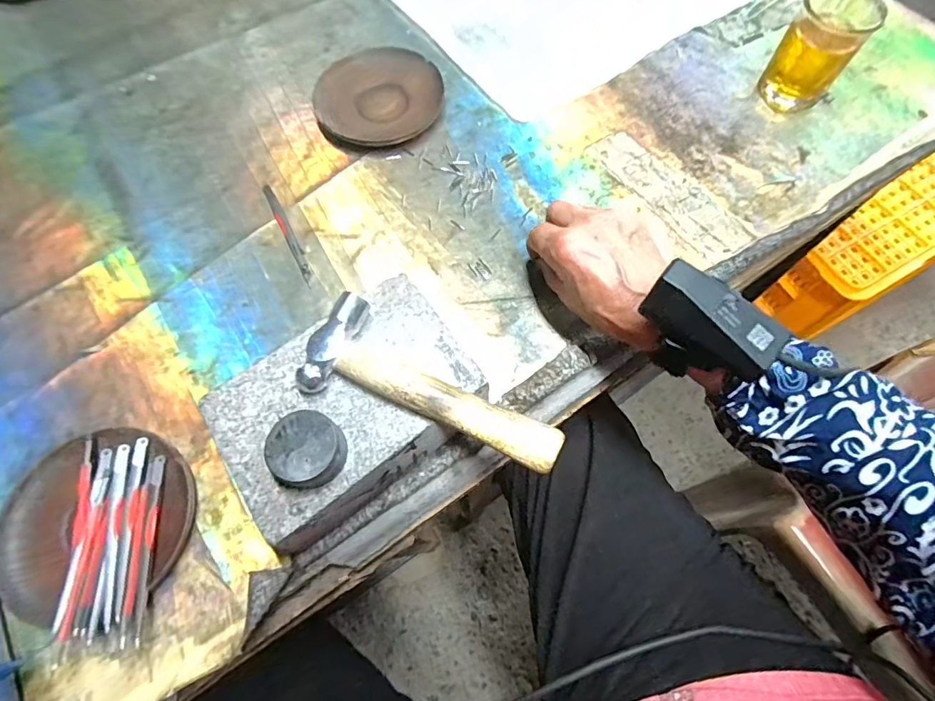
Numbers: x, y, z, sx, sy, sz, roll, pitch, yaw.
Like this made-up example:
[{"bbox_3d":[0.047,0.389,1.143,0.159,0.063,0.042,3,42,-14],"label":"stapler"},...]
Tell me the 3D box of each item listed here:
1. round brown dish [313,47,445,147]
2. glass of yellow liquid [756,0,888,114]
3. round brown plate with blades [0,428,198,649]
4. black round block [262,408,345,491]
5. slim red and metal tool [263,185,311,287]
[{"bbox_3d":[-0.079,-0.226,0.431,0.110,0.018,0.093,-18,69,-6],"label":"round brown dish"},{"bbox_3d":[0.299,-0.257,0.413,0.056,0.081,0.052,37,73,14],"label":"glass of yellow liquid"},{"bbox_3d":[-0.232,0.108,0.298,0.111,0.018,0.114,10,68,5],"label":"round brown plate with blades"},{"bbox_3d":[-0.085,0.053,0.257,0.036,0.022,0.036,0,67,-1],"label":"black round block"},{"bbox_3d":[-0.146,-0.096,0.391,0.008,0.005,0.109,-27,70,-10],"label":"slim red and metal tool"}]

